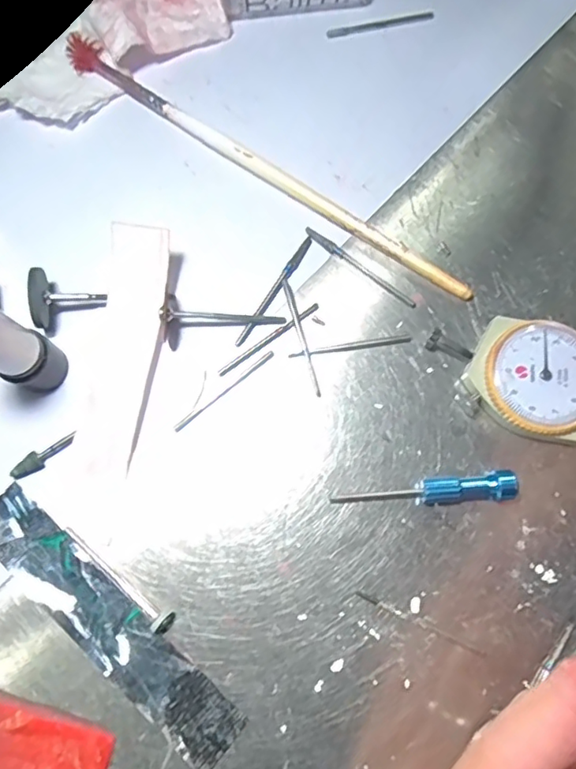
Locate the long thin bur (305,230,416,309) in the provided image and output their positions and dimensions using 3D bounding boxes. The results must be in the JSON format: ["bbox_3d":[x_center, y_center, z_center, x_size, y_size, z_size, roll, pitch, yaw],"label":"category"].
[{"bbox_3d":[0.027,-0.044,0.208,0.049,0.004,0.004,38,80,8],"label":"long thin bur"}]

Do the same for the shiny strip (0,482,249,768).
[{"bbox_3d":[-0.060,0.077,0.184,0.109,0.004,0.020,41,81,8],"label":"shiny strip"}]

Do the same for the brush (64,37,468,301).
[{"bbox_3d":[-0.010,-0.085,0.217,0.185,0.005,0.012,33,80,7],"label":"brush"}]

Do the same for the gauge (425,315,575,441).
[{"bbox_3d":[0.096,0.001,0.192,0.091,0.013,0.038,12,78,3],"label":"gauge"}]

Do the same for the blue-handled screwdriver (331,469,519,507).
[{"bbox_3d":[0.045,0.036,0.186,0.058,0.011,0.009,-5,78,-1],"label":"blue-handled screwdriver"}]

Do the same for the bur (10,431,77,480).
[{"bbox_3d":[-0.084,0.024,0.195,0.025,0.005,0.006,-39,80,-8],"label":"bur"}]

